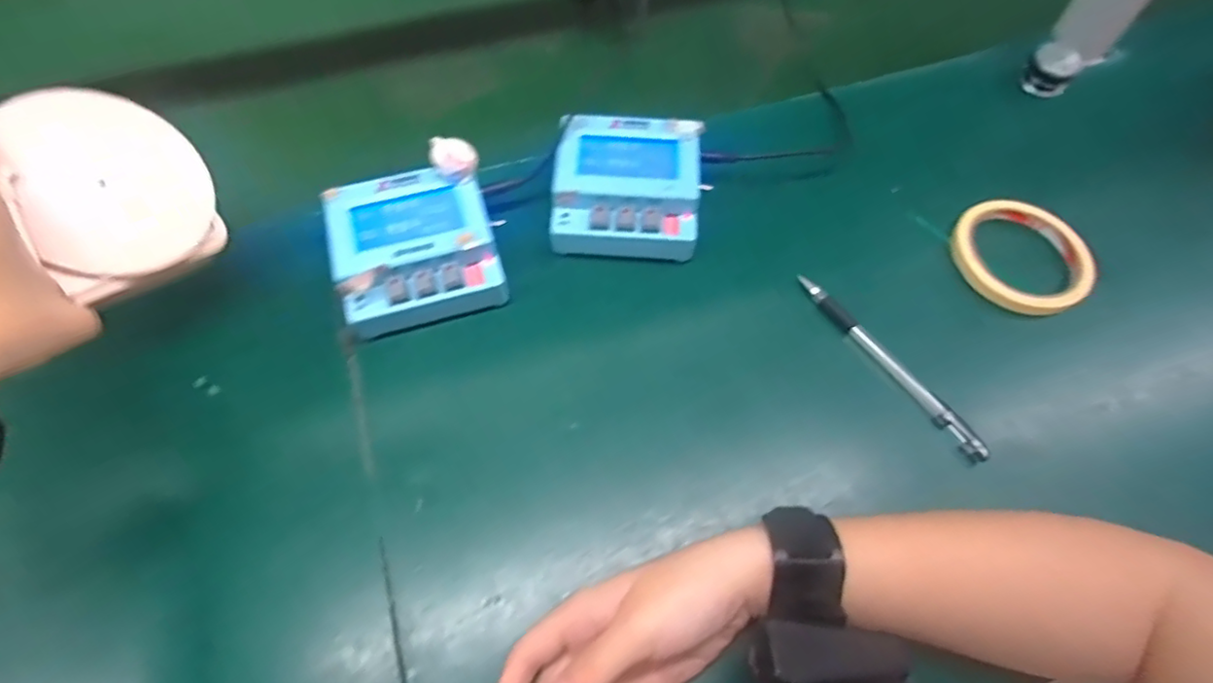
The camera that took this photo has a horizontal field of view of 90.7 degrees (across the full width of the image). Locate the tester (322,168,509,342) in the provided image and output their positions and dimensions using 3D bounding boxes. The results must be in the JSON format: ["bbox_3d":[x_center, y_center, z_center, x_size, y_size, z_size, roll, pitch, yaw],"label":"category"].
[{"bbox_3d":[-0.131,-0.063,0.416,0.106,0.050,0.100,-16,62,-10],"label":"tester"}]

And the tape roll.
[{"bbox_3d":[0.300,-0.062,0.436,0.094,0.018,0.083,39,68,20],"label":"tape roll"}]

